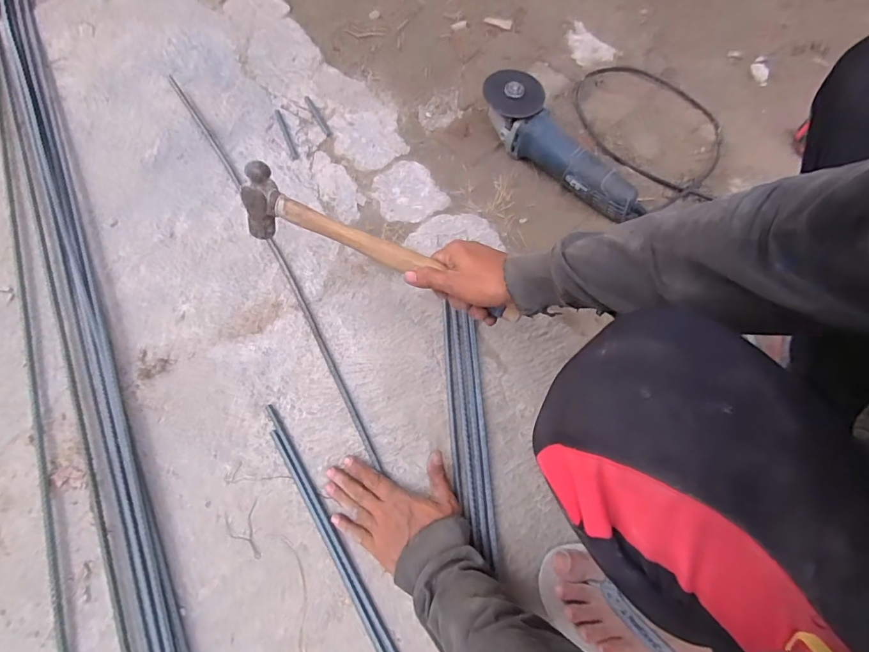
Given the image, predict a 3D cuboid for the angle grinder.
[{"bbox_3d":[0.195,-0.274,0.709,0.294,0.075,0.082,44,75,4],"label":"angle grinder"}]

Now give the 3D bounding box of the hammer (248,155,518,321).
[{"bbox_3d":[-0.060,-0.085,0.515,0.331,0.083,0.043,22,70,3],"label":"hammer"}]

